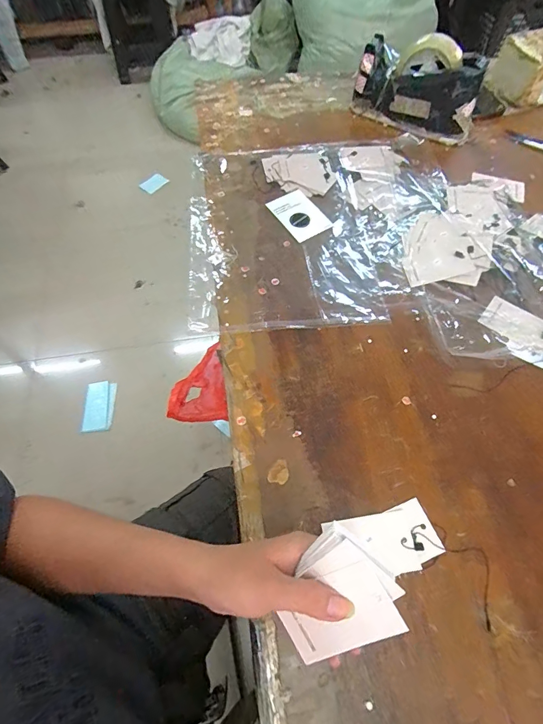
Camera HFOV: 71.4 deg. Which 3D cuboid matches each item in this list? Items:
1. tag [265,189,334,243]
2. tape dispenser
[{"bbox_3d":[0.042,-0.218,0.561,0.062,0.007,0.088,-31,70,-16],"label":"tag"},{"bbox_3d":[0.249,-0.461,0.634,0.193,0.113,0.082,32,65,17],"label":"tape dispenser"}]

